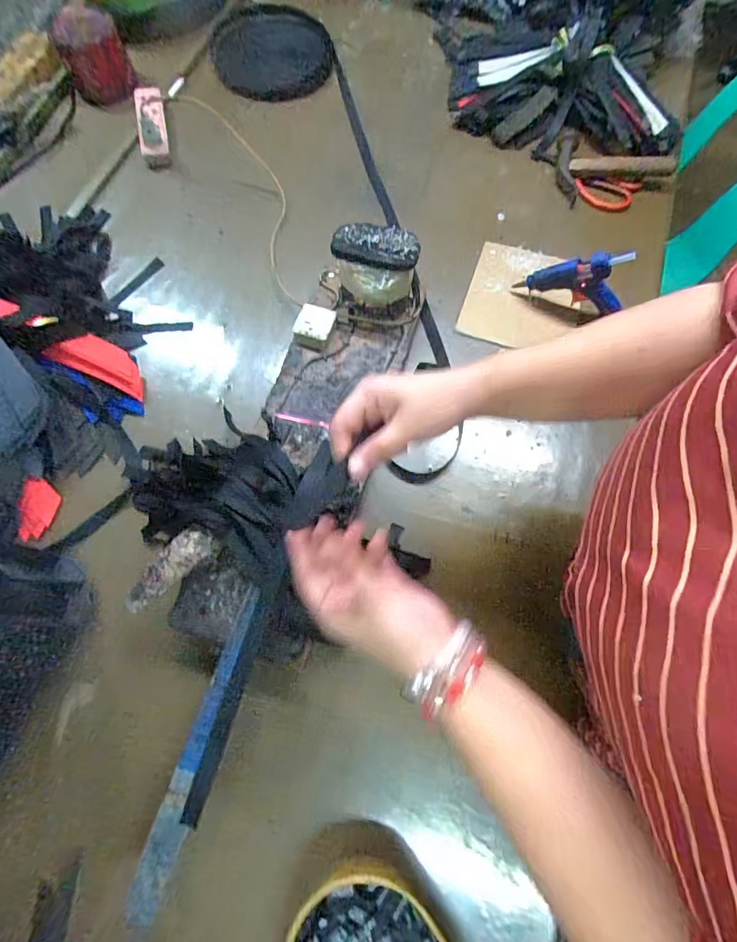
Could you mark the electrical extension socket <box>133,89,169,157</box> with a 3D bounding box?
[{"bbox_3d":[-0.342,-0.551,0.710,0.047,0.022,0.103,-8,94,-2],"label":"electrical extension socket"}]

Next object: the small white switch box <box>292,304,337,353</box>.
[{"bbox_3d":[-0.068,-0.186,0.582,0.049,0.025,0.055,15,70,7],"label":"small white switch box"}]

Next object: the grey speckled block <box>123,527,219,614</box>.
[{"bbox_3d":[-0.199,0.098,0.458,0.105,0.033,0.035,-41,73,-13],"label":"grey speckled block"}]

